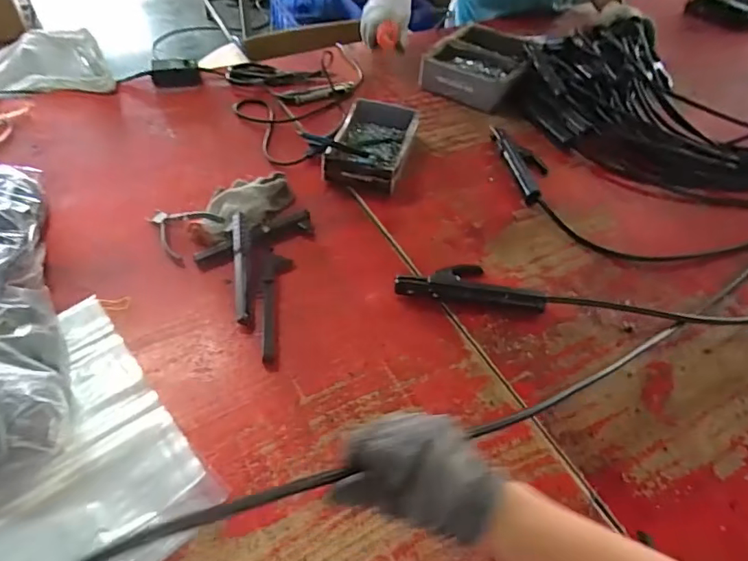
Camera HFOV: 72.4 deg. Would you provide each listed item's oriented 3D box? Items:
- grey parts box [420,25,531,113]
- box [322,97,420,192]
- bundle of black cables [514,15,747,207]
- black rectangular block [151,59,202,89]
[{"bbox_3d":[0.228,-0.465,1.103,0.199,0.063,0.239,24,51,18],"label":"grey parts box"},{"bbox_3d":[0.002,-0.239,0.891,0.128,0.051,0.224,13,48,9],"label":"box"},{"bbox_3d":[0.880,-0.534,1.186,1.297,0.087,0.564,-31,56,-28],"label":"bundle of black cables"},{"bbox_3d":[-0.406,-0.427,1.053,0.090,0.034,0.053,-3,48,-6],"label":"black rectangular block"}]

